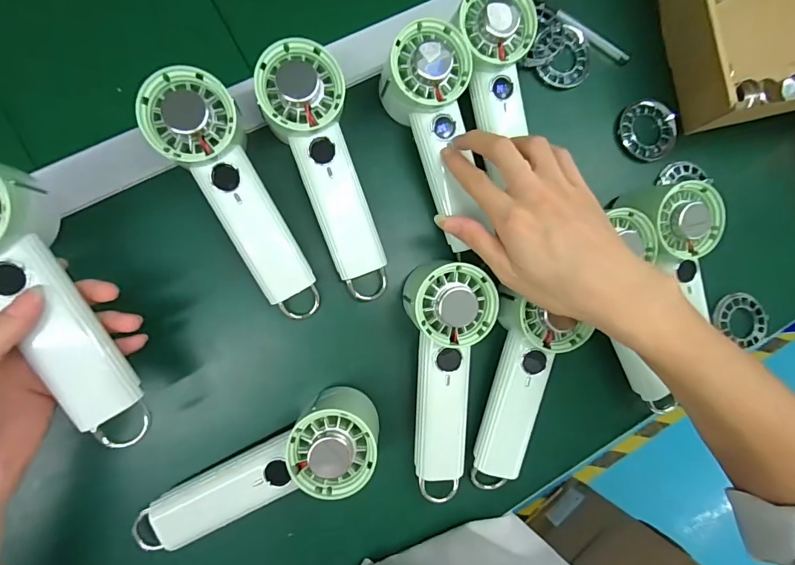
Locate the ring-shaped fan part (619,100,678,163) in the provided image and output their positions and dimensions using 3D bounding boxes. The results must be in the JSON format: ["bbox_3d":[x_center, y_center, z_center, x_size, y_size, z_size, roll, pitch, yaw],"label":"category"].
[{"bbox_3d":[0.246,-0.147,0.411,0.058,0.015,0.049,45,82,-4],"label":"ring-shaped fan part"}]

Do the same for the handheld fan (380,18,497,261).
[{"bbox_3d":[0.034,-0.110,0.347,0.063,0.034,0.182,-15,110,-9],"label":"handheld fan"}]

